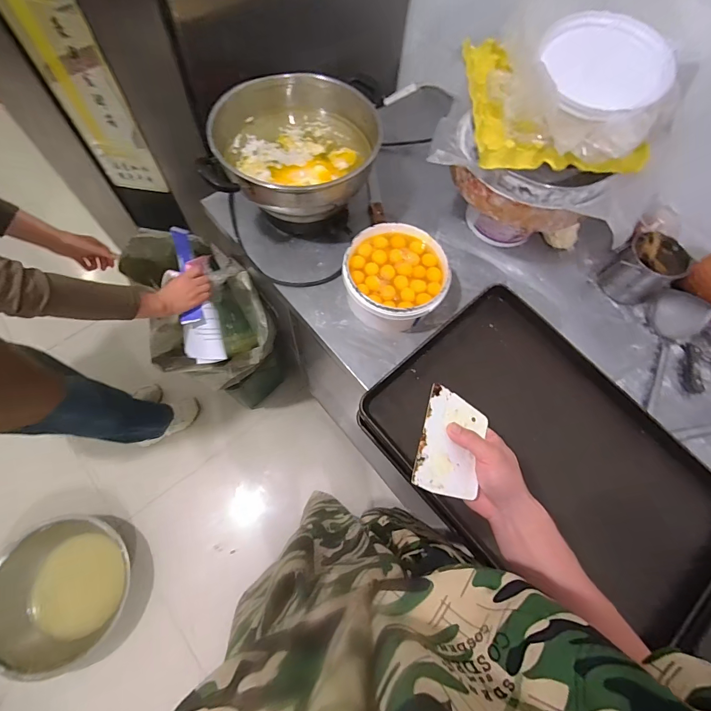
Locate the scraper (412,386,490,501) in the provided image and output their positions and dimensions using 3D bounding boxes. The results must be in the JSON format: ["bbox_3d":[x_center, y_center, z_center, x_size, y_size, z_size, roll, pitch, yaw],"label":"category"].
[{"bbox_3d":[0.117,0.106,0.447,0.081,0.005,0.126,27,61,-13],"label":"scraper"}]

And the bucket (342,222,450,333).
[{"bbox_3d":[0.078,-0.154,0.770,0.200,0.117,0.203,1,67,-2],"label":"bucket"}]

